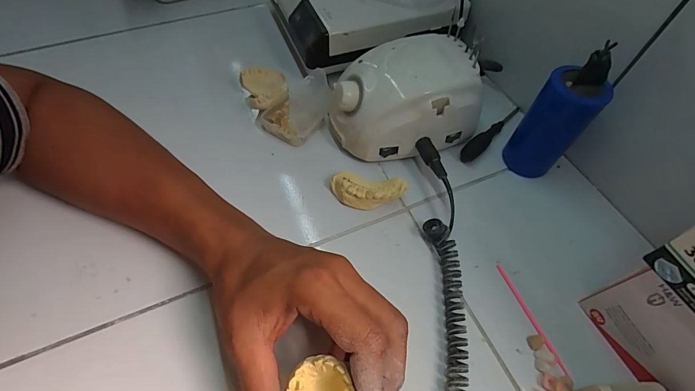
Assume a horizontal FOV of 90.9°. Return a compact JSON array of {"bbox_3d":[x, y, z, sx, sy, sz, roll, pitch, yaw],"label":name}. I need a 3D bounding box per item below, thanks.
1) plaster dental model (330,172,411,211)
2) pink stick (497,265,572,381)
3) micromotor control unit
[{"bbox_3d":[0.019,-0.003,0.327,0.070,0.025,0.029,13,58,5],"label":"plaster dental model"},{"bbox_3d":[0.146,0.098,0.271,0.004,0.006,0.089,-19,60,-11],"label":"pink stick"},{"bbox_3d":[0.054,-0.094,0.350,0.134,0.080,0.092,-18,60,-14],"label":"micromotor control unit"}]

